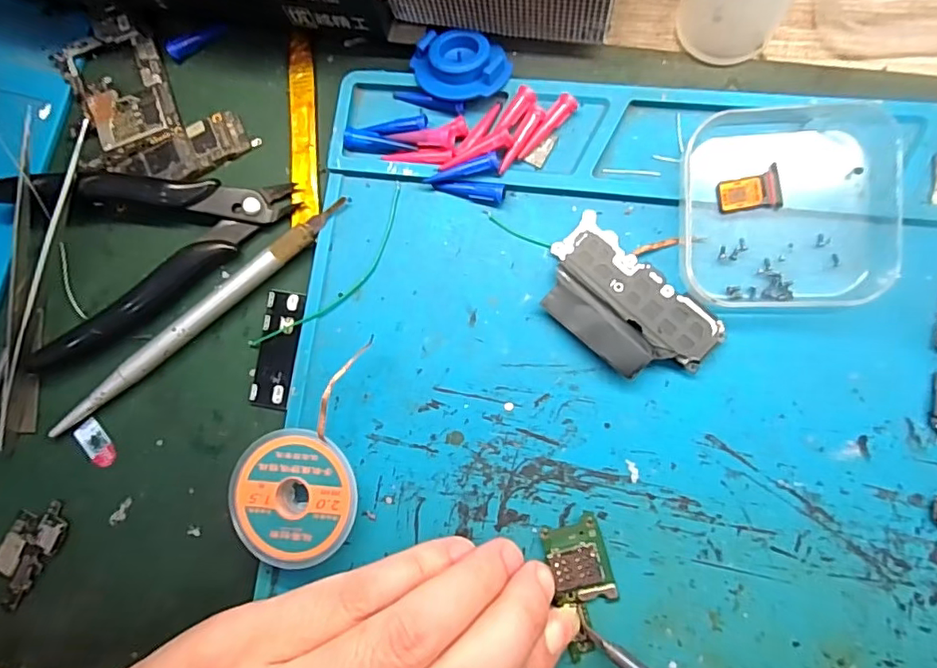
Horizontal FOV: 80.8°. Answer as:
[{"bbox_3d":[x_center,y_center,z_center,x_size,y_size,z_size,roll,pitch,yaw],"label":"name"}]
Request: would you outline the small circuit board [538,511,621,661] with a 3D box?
[{"bbox_3d":[0.039,0.084,0.183,0.020,0.004,0.043,-14,82,6],"label":"small circuit board"}]

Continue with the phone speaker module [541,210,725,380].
[{"bbox_3d":[0.053,-0.009,0.189,0.061,0.008,0.035,43,91,10],"label":"phone speaker module"}]

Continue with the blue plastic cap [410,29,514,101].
[{"bbox_3d":[-0.004,-0.099,0.202,0.035,0.008,0.026,33,89,10],"label":"blue plastic cap"}]

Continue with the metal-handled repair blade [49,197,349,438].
[{"bbox_3d":[-0.104,-0.005,0.211,0.142,0.008,0.008,-38,81,3],"label":"metal-handled repair blade"}]

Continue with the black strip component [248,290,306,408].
[{"bbox_3d":[-0.072,0.006,0.208,0.015,0.004,0.044,8,85,9],"label":"black strip component"}]

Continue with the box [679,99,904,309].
[{"bbox_3d":[0.107,-0.042,0.182,0.066,0.014,0.064,2,84,8],"label":"box"}]

